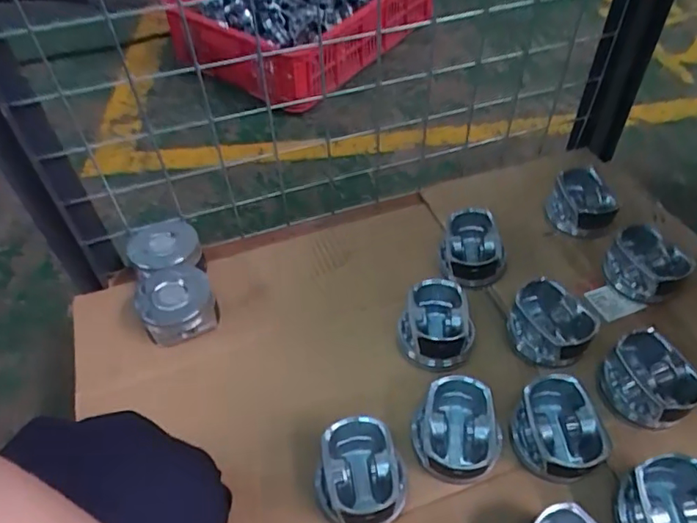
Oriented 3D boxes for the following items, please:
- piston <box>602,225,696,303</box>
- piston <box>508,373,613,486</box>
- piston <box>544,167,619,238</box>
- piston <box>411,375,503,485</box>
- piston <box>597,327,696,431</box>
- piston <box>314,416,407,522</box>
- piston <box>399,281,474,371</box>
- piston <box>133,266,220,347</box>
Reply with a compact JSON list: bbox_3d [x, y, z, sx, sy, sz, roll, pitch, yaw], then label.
[{"bbox_3d":[0.315,0.005,0.572,0.059,0.047,0.077,-30,54,-23],"label":"piston"},{"bbox_3d":[0.175,0.141,0.453,0.068,0.052,0.079,5,49,7],"label":"piston"},{"bbox_3d":[0.280,-0.067,0.639,0.074,0.053,0.074,-1,48,1],"label":"piston"},{"bbox_3d":[0.092,0.143,0.453,0.068,0.055,0.074,-1,48,1],"label":"piston"},{"bbox_3d":[0.266,0.108,0.477,0.062,0.054,0.076,-27,52,-20],"label":"piston"},{"bbox_3d":[0.010,0.173,0.435,0.071,0.051,0.075,-1,48,1],"label":"piston"},{"bbox_3d":[0.087,0.063,0.532,0.073,0.047,0.077,8,49,10],"label":"piston"},{"bbox_3d":[-0.177,0.047,0.558,0.074,0.057,0.085,-22,51,-17],"label":"piston"}]

